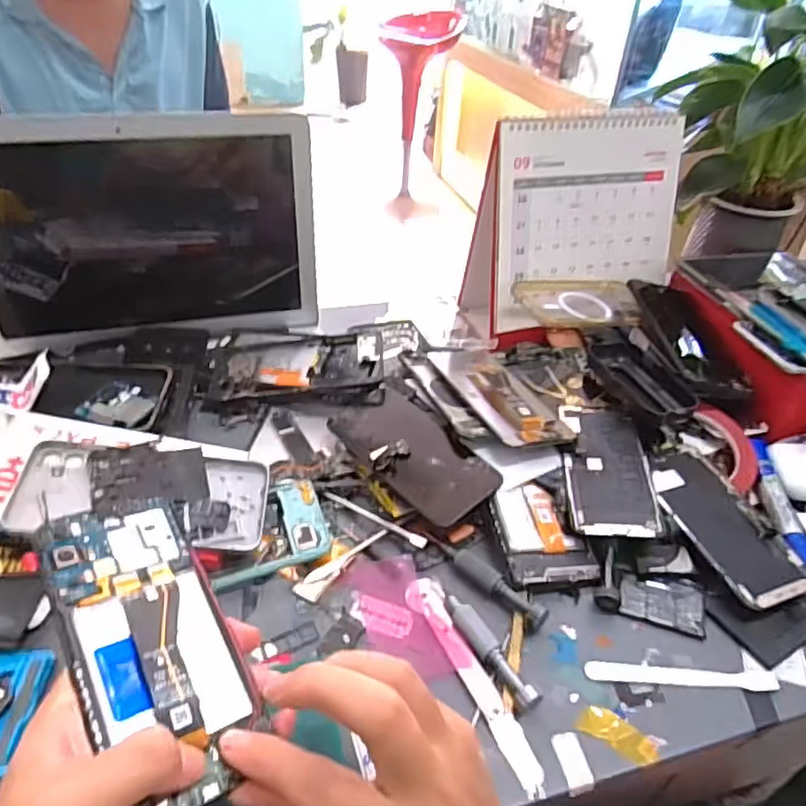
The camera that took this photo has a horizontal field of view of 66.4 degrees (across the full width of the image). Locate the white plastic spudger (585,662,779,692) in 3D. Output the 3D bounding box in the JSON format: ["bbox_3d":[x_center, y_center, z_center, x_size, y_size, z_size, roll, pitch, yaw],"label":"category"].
[{"bbox_3d":[0.178,0.174,0.393,0.119,0.006,0.014,4,38,1],"label":"white plastic spudger"}]

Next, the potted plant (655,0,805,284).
[{"bbox_3d":[0.418,-0.285,0.651,0.232,0.316,0.170,5,38,3],"label":"potted plant"}]

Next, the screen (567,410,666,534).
[{"bbox_3d":[0.164,0.052,0.493,0.065,0.011,0.128,4,38,1],"label":"screen"}]

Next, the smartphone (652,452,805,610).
[{"bbox_3d":[0.238,0.089,0.463,0.060,0.006,0.133,-10,40,-17],"label":"smartphone"}]

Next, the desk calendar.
[{"bbox_3d":[0.178,-0.182,0.654,0.203,0.212,0.118,-13,41,-19],"label":"desk calendar"}]

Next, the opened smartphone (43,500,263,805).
[{"bbox_3d":[-0.124,0.114,0.305,0.071,0.011,0.158,-13,52,-39],"label":"opened smartphone"}]

